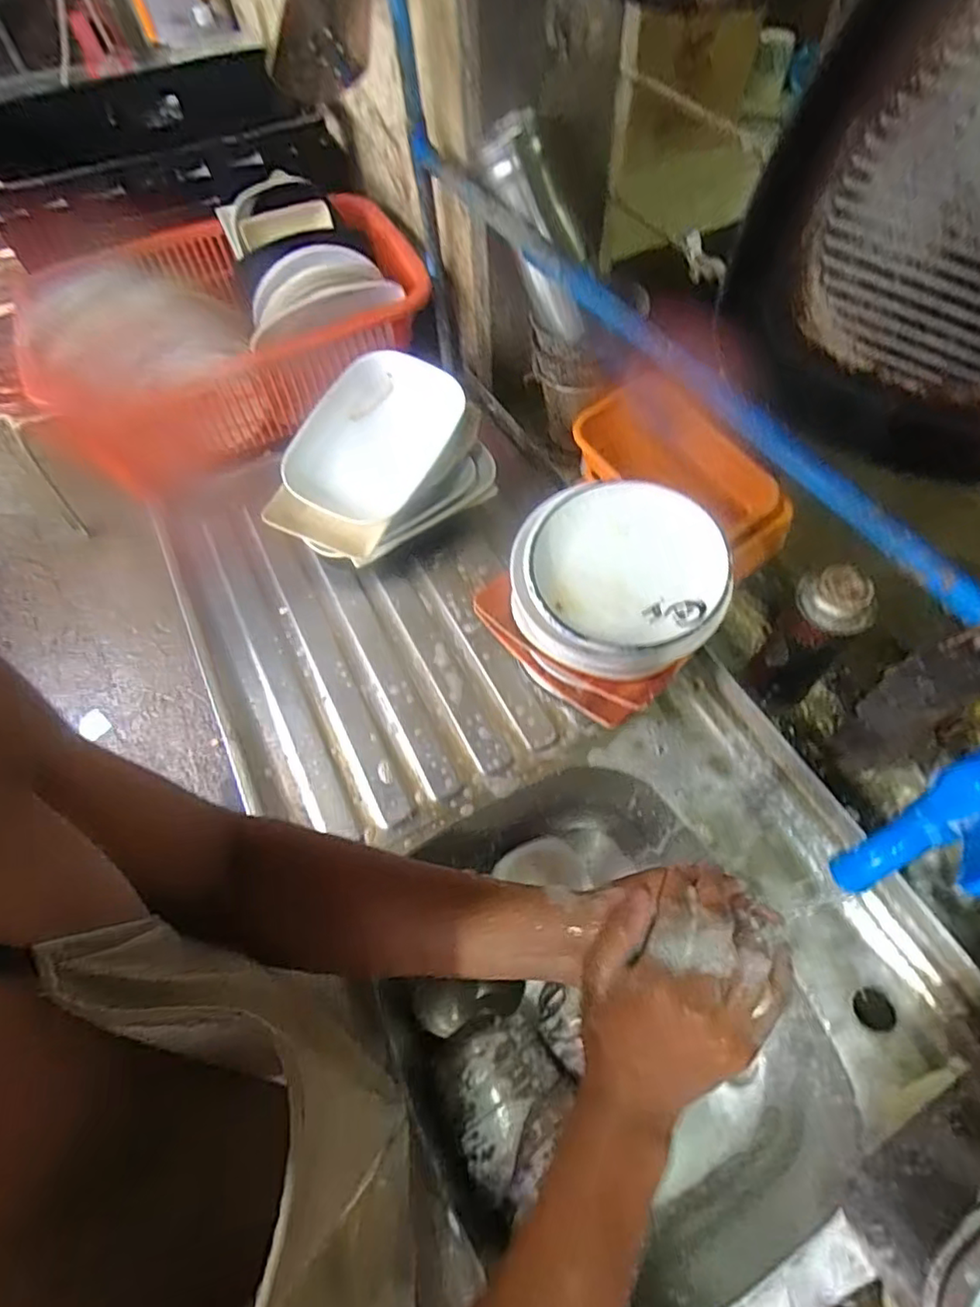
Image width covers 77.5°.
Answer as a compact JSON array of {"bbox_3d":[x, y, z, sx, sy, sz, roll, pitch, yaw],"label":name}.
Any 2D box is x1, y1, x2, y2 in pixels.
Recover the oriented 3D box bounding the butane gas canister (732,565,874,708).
[{"bbox_3d":[0.308,-0.009,0.597,0.058,0.183,0.061,-2,60,3],"label":"butane gas canister"}]

